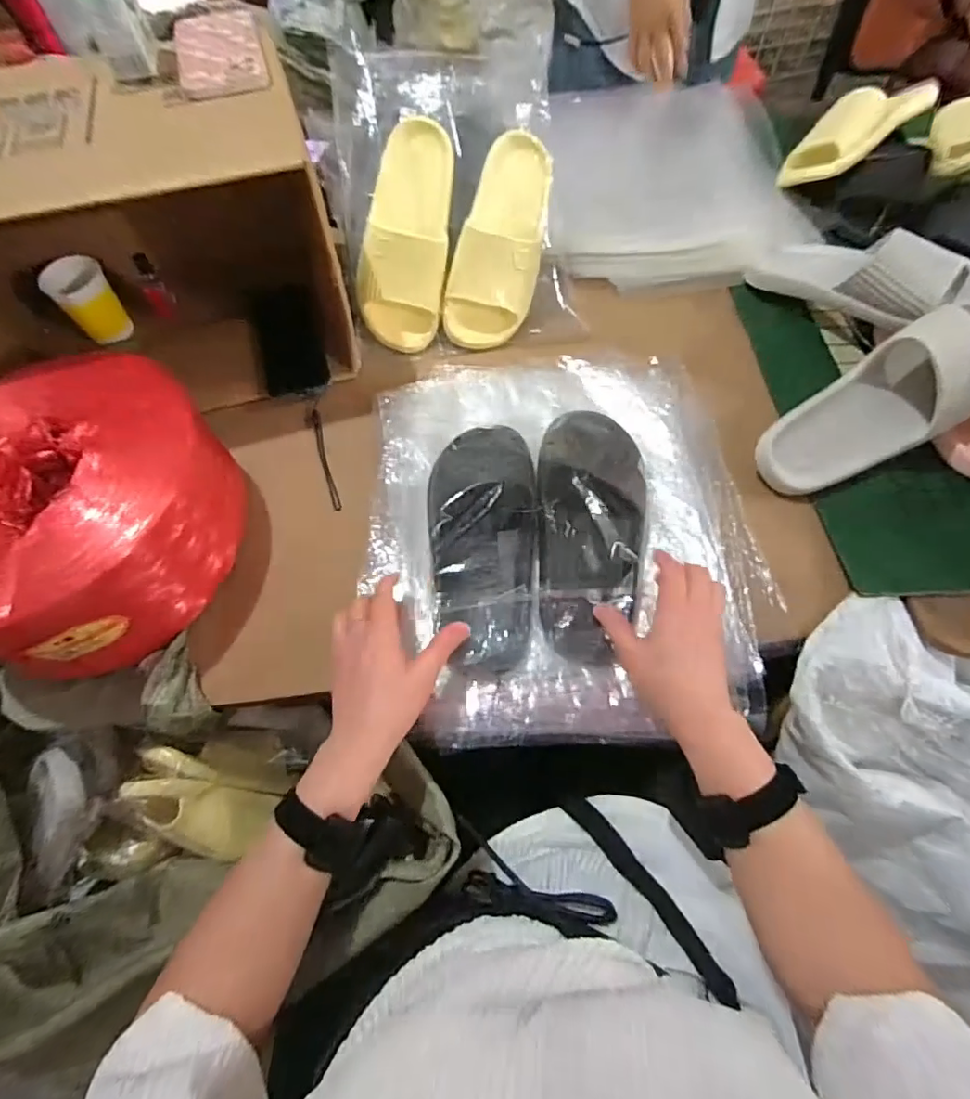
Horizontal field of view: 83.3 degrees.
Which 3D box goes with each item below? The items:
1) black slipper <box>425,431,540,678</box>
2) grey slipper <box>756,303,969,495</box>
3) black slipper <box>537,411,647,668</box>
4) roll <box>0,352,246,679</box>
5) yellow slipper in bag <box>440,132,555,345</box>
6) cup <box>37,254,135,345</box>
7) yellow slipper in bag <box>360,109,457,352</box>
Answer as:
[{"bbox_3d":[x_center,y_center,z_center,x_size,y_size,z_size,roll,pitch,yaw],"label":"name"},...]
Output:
[{"bbox_3d":[-0.002,-0.013,0.506,0.099,0.054,0.236,-3,69,1],"label":"black slipper"},{"bbox_3d":[0.404,-0.147,0.548,0.264,0.079,0.096,-33,64,6],"label":"grey slipper"},{"bbox_3d":[0.102,-0.030,0.520,0.106,0.059,0.265,6,65,6],"label":"black slipper"},{"bbox_3d":[-0.381,-0.020,0.508,0.238,0.134,0.236,-1,63,2],"label":"roll"},{"bbox_3d":[0.018,-0.372,0.661,0.093,0.080,0.242,15,95,11],"label":"yellow slipper in bag"},{"bbox_3d":[-0.495,-0.311,0.684,0.064,0.079,0.069,-1,63,2],"label":"cup"},{"bbox_3d":[-0.094,-0.378,0.652,0.099,0.061,0.251,8,96,7],"label":"yellow slipper in bag"}]

